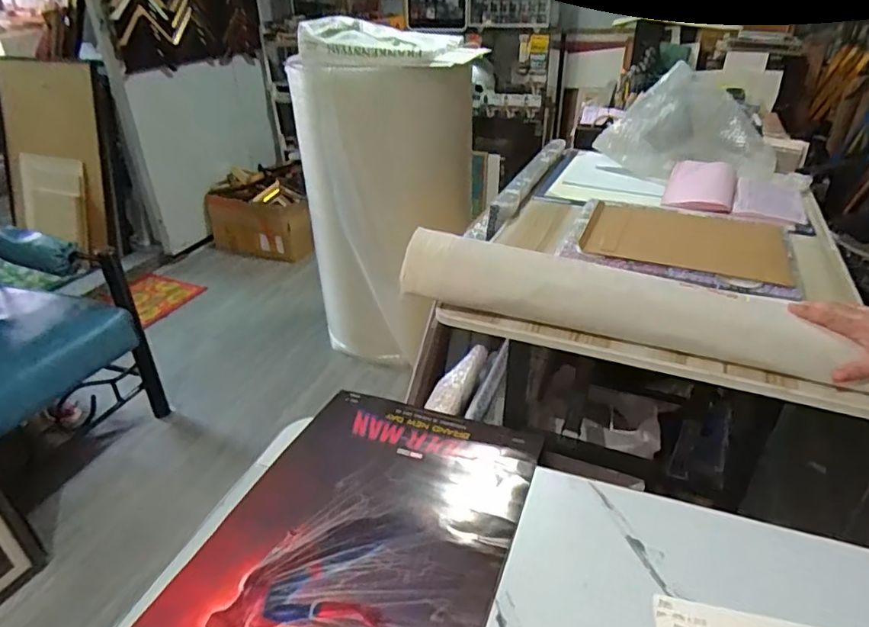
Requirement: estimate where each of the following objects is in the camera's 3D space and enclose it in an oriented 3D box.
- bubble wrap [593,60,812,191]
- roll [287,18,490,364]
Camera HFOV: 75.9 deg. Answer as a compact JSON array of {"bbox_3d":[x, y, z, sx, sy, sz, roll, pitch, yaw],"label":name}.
[{"bbox_3d":[0.658,-0.464,1.347,0.447,0.189,0.312,15,34,26],"label":"bubble wrap"},{"bbox_3d":[-0.127,-0.356,1.833,0.476,1.001,0.443,-1,30,1],"label":"roll"}]

